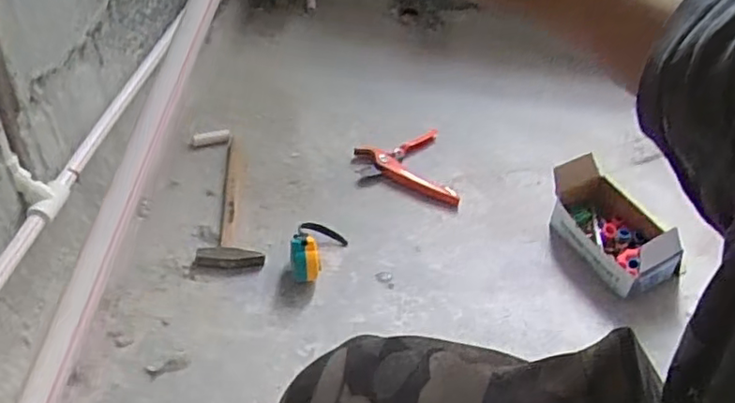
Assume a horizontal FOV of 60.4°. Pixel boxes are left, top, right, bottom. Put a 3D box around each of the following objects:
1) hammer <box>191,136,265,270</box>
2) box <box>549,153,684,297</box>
[{"bbox_3d":[-0.234,-0.005,1.047,0.103,0.028,0.305,-4,41,-11],"label":"hammer"},{"bbox_3d":[0.395,0.033,1.022,0.132,0.115,0.221,-23,48,-29],"label":"box"}]

